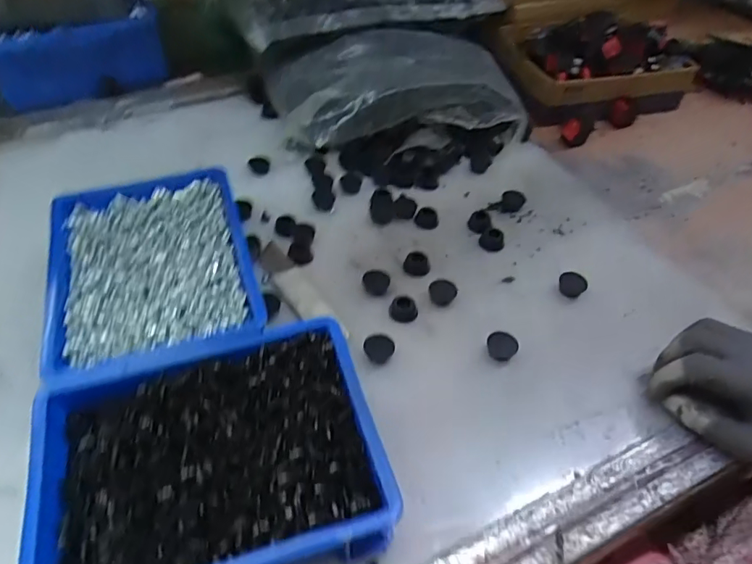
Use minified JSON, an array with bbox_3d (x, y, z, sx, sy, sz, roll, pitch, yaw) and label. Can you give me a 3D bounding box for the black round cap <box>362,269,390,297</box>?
[{"bbox_3d":[0.000,0.000,0.461,0.024,0.010,0.024,1,50,-1],"label":"black round cap"}]

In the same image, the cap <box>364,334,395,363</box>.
[{"bbox_3d":[0.003,0.053,0.415,0.022,0.008,0.024,1,50,-1],"label":"cap"}]

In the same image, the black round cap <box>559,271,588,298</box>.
[{"bbox_3d":[0.178,0.002,0.468,0.021,0.012,0.023,1,50,-1],"label":"black round cap"}]

